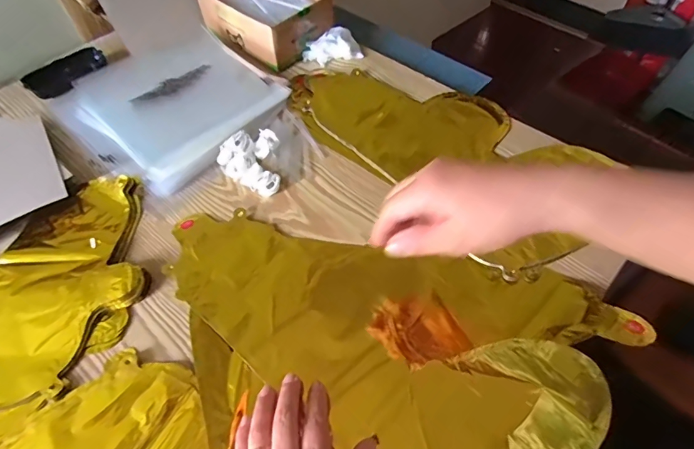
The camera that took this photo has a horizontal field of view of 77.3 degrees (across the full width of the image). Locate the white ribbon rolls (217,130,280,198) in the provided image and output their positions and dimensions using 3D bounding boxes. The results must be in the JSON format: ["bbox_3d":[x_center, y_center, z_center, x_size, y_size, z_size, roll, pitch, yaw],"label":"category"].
[{"bbox_3d":[-0.117,-0.073,0.517,0.072,0.019,0.087,-6,55,-2],"label":"white ribbon rolls"}]

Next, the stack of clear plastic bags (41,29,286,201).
[{"bbox_3d":[-0.244,-0.170,0.584,0.261,0.023,0.239,35,63,24],"label":"stack of clear plastic bags"}]

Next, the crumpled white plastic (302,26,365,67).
[{"bbox_3d":[-0.022,-0.264,0.649,0.079,0.026,0.052,-26,58,-15],"label":"crumpled white plastic"}]

